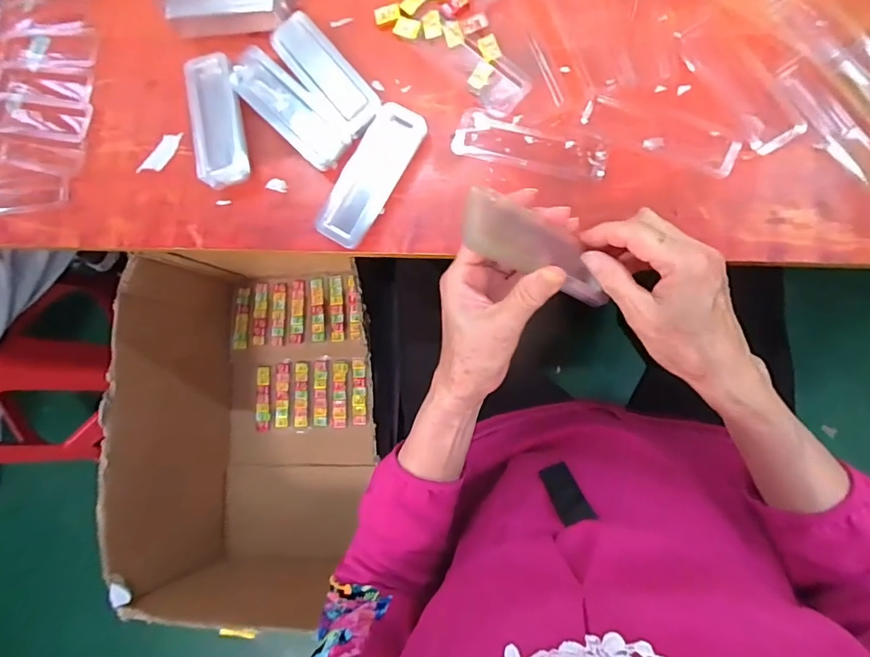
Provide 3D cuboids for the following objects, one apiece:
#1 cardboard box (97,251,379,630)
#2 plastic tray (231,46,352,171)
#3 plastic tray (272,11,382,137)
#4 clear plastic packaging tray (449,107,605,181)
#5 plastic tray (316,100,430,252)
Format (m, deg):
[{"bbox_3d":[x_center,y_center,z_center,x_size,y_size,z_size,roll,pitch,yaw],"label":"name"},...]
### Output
[{"bbox_3d":[-0.295,0.162,0.815,0.316,0.316,0.588,0,85,11],"label":"cardboard box"},{"bbox_3d":[-0.148,-0.223,0.483,0.152,0.013,0.049,44,93,11],"label":"plastic tray"},{"bbox_3d":[-0.108,-0.253,0.474,0.045,0.017,0.146,-41,79,4],"label":"plastic tray"},{"bbox_3d":[0.087,-0.168,0.443,0.137,0.007,0.041,14,87,12],"label":"clear plastic packaging tray"},{"bbox_3d":[-0.061,-0.145,0.459,0.052,0.024,0.139,32,91,12],"label":"plastic tray"}]

